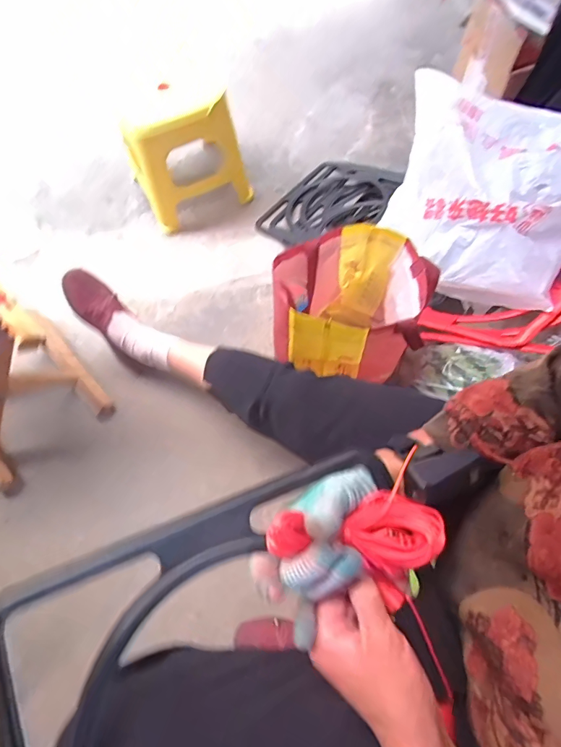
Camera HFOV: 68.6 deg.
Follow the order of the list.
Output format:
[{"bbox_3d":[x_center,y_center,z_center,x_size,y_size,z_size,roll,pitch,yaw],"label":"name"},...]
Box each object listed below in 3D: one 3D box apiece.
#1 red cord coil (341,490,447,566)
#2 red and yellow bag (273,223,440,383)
[{"bbox_3d":[0.091,0.124,0.327,0.069,0.020,0.056,24,68,12],"label":"red cord coil"},{"bbox_3d":[0.119,-0.108,0.755,0.251,0.226,0.211,2,66,3],"label":"red and yellow bag"}]

